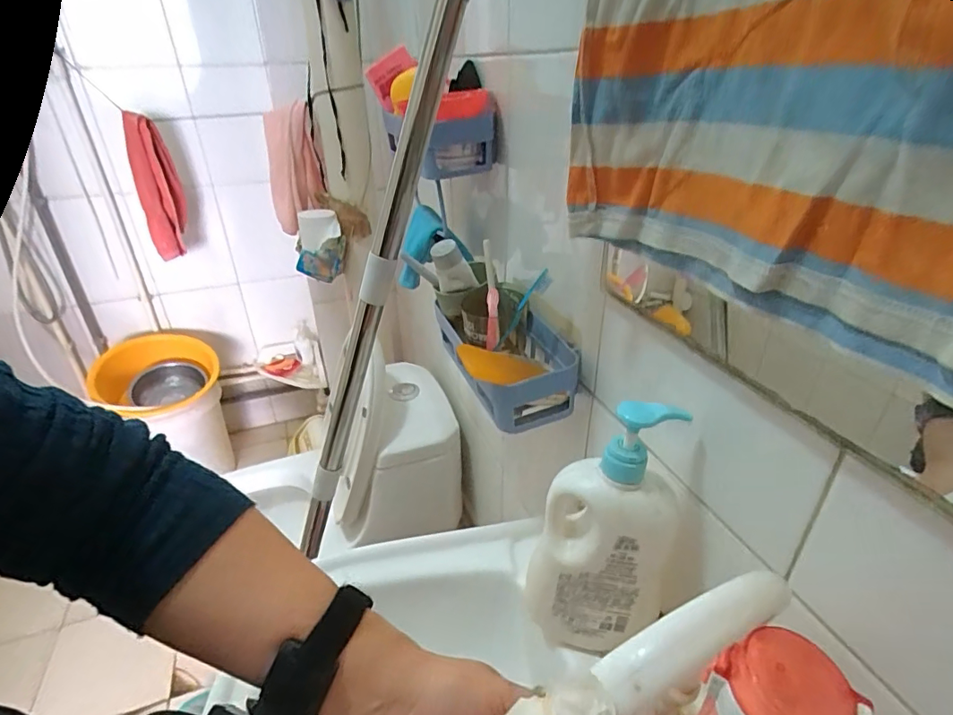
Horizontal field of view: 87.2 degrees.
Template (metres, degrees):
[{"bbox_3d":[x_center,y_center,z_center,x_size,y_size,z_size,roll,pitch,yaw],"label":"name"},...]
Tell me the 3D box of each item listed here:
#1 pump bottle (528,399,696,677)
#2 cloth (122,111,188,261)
[{"bbox_3d":[0.110,0.148,0.438,0.110,0.235,0.072,10,32,19],"label":"pump bottle"},{"bbox_3d":[-0.873,-0.456,1.382,0.111,0.360,0.076,-22,36,-31],"label":"cloth"}]

